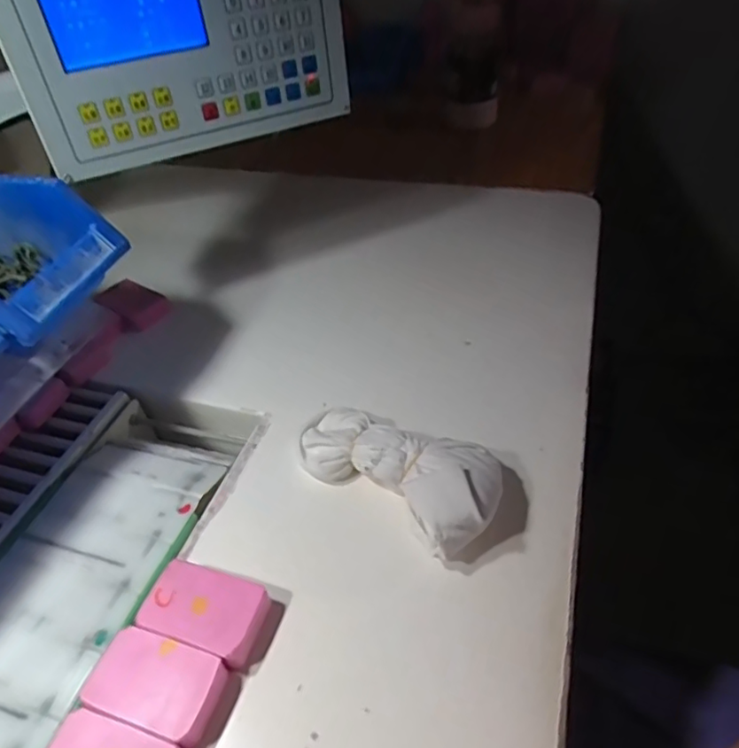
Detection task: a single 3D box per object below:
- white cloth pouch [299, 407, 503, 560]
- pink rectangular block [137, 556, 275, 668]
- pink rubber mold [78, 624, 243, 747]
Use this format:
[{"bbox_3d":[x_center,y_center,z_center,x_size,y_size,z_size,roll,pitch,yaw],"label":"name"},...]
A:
[{"bbox_3d":[0.022,0.063,0.426,0.160,0.048,0.085,29,53,30],"label":"white cloth pouch"},{"bbox_3d":[-0.102,0.149,0.366,0.074,0.021,0.047,13,47,17],"label":"pink rectangular block"},{"bbox_3d":[-0.118,0.179,0.332,0.078,0.017,0.045,12,46,16],"label":"pink rubber mold"}]

